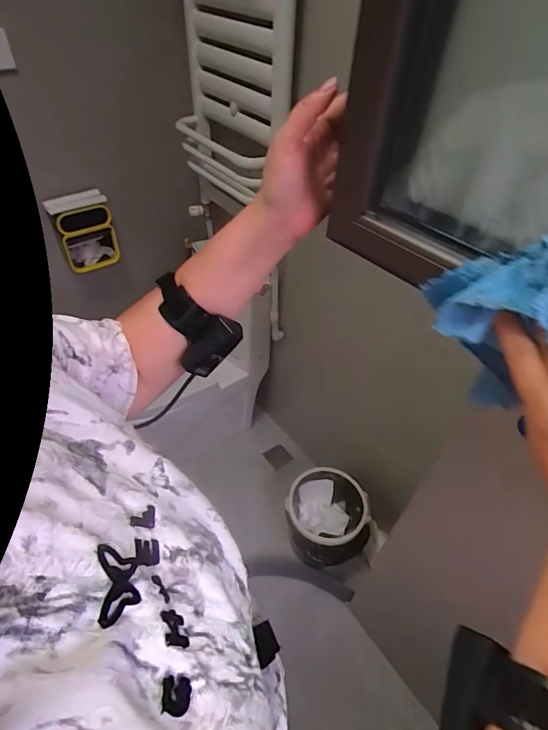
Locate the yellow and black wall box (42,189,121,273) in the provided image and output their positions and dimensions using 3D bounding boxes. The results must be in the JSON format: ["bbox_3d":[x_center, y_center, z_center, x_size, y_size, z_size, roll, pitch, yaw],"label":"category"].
[{"bbox_3d":[-0.620,-0.426,1.400,0.181,0.242,0.098,-16,49,-18],"label":"yellow and black wall box"}]

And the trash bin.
[{"bbox_3d":[0.166,0.530,1.426,0.251,0.260,0.262,2,46,-2],"label":"trash bin"}]

